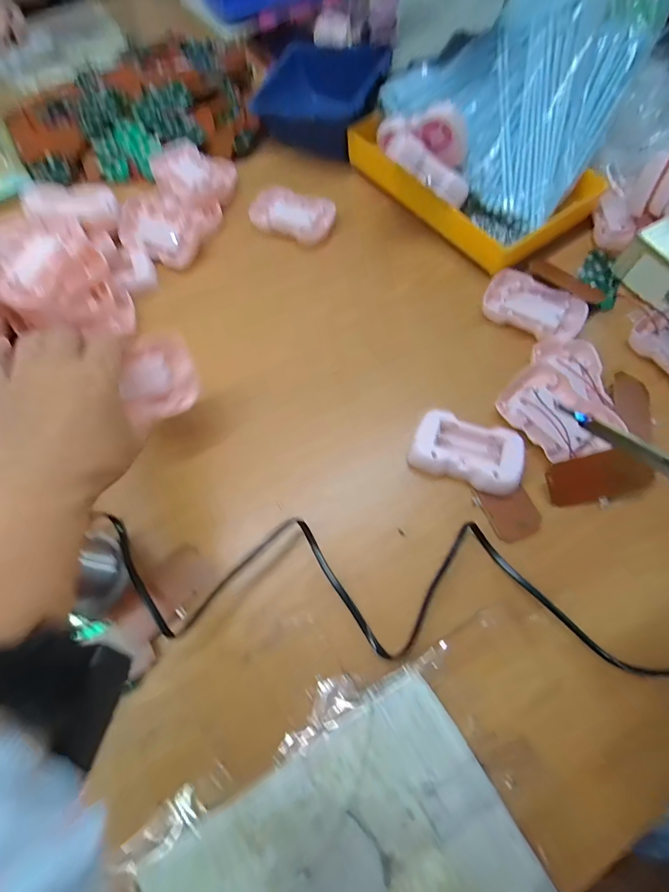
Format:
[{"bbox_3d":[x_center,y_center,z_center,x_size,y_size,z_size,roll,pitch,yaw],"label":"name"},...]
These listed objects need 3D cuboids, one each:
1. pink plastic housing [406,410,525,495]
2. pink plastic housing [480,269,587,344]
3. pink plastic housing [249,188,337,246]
[{"bbox_3d":[0.106,0.004,0.321,0.084,0.016,0.052,19,69,9],"label":"pink plastic housing"},{"bbox_3d":[0.187,-0.131,0.375,0.089,0.016,0.055,35,72,15],"label":"pink plastic housing"},{"bbox_3d":[-0.046,-0.252,0.437,0.089,0.014,0.054,20,69,10],"label":"pink plastic housing"}]

